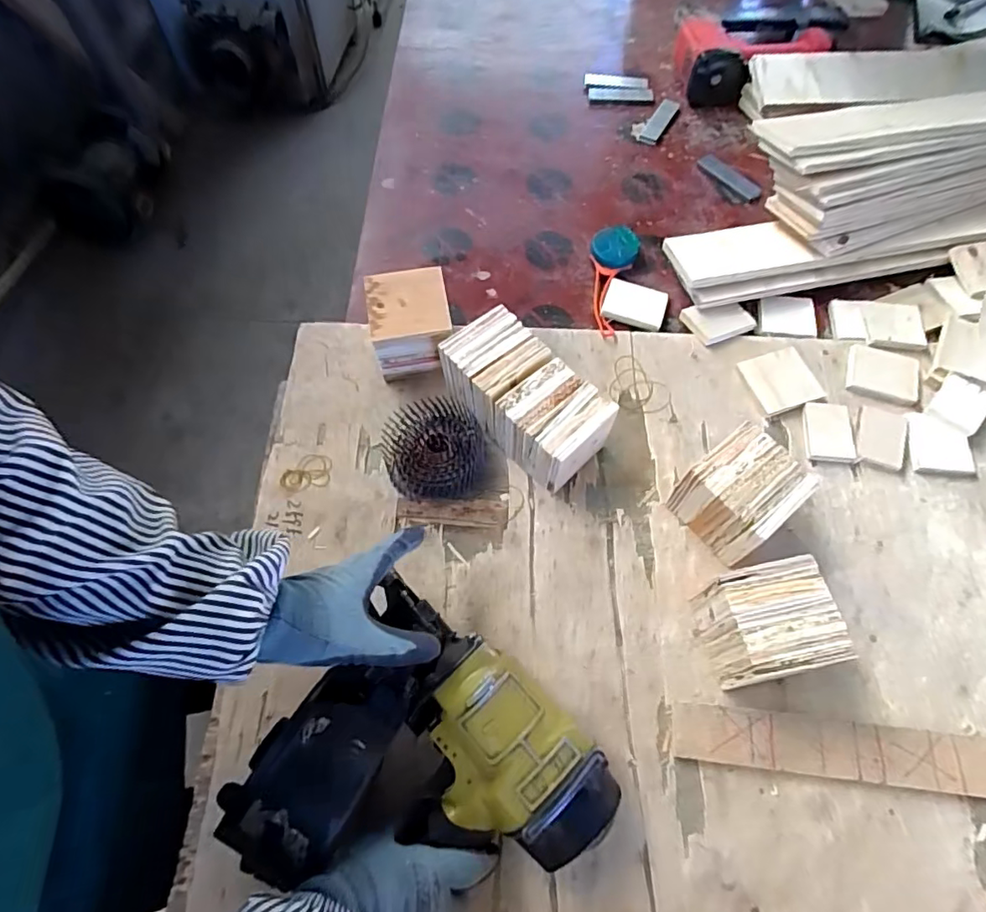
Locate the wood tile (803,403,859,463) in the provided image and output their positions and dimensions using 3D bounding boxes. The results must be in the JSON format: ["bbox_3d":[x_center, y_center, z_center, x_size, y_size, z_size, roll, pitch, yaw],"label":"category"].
[{"bbox_3d":[0.390,-0.028,0.641,0.050,0.012,0.071,3,64,4],"label":"wood tile"}]

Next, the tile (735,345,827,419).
[{"bbox_3d":[0.349,-0.092,0.670,0.077,0.007,0.076,-19,64,-7],"label":"tile"}]

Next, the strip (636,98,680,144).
[{"bbox_3d":[0.270,-0.542,0.898,0.030,0.012,0.100,27,68,15],"label":"strip"}]

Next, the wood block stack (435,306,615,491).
[{"bbox_3d":[0.034,-0.061,0.625,0.096,0.097,0.185,-42,69,-16],"label":"wood block stack"}]

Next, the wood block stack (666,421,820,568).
[{"bbox_3d":[0.253,0.040,0.572,0.100,0.089,0.099,-37,68,-15],"label":"wood block stack"}]

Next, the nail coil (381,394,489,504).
[{"bbox_3d":[-0.068,-0.007,0.627,0.113,0.048,0.103,-1,64,2],"label":"nail coil"}]

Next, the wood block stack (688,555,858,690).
[{"bbox_3d":[0.250,0.154,0.510,0.097,0.083,0.094,-11,64,-3],"label":"wood block stack"}]

